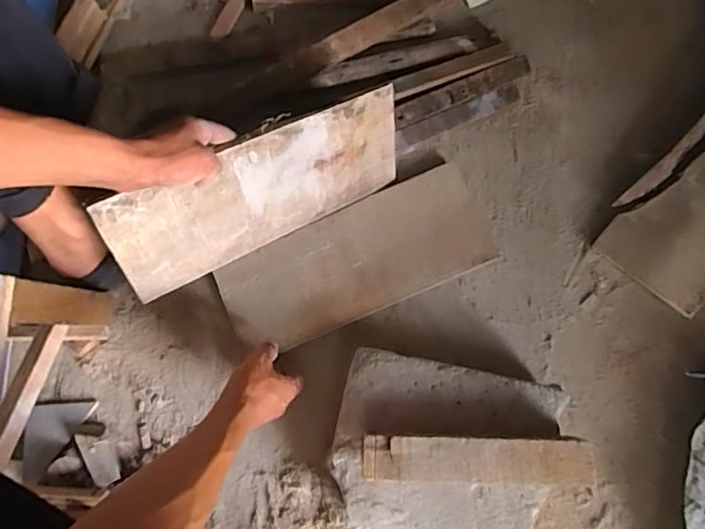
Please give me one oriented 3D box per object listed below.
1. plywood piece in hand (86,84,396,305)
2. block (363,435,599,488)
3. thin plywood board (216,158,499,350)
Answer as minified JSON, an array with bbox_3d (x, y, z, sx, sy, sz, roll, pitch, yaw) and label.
[{"bbox_3d":[-0.098,-0.081,0.609,0.349,0.151,0.009,-28,50,-19],"label":"plywood piece in hand"},{"bbox_3d":[0.129,0.210,0.569,0.236,0.049,0.063,1,79,0],"label":"block"},{"bbox_3d":[0.003,-0.004,0.692,0.347,0.013,0.143,-23,80,-5],"label":"thin plywood board"}]

